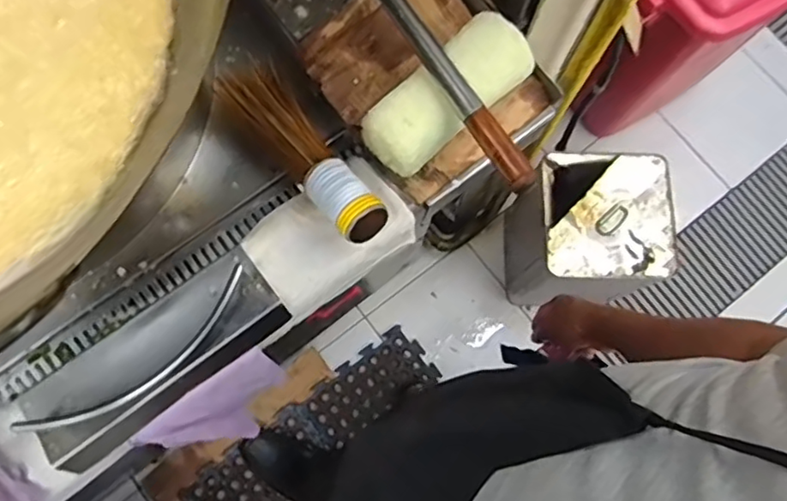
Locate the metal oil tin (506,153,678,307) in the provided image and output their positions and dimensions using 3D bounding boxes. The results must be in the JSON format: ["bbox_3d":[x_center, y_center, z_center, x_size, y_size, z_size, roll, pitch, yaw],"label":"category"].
[{"bbox_3d":[0.384,-0.025,1.289,0.230,0.375,0.227,0,77,-1],"label":"metal oil tin"}]

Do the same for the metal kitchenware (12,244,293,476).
[{"bbox_3d":[-0.232,0.101,0.604,0.249,0.038,0.093,-36,80,-9],"label":"metal kitchenware"}]

